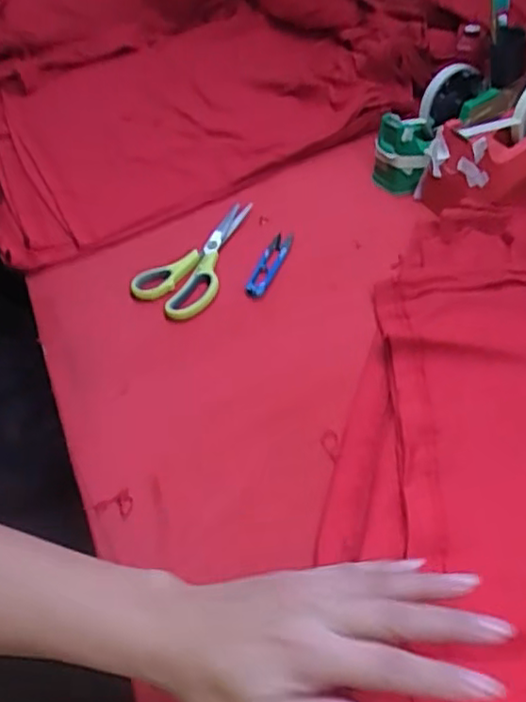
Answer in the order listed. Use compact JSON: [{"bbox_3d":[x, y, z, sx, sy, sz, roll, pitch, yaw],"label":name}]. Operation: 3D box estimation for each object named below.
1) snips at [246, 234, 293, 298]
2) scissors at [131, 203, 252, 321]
[{"bbox_3d":[0.008,-0.089,0.661,0.022,0.011,0.097,13,45,16],"label":"snips"},{"bbox_3d":[-0.051,-0.093,0.674,0.077,0.018,0.171,26,50,27],"label":"scissors"}]

